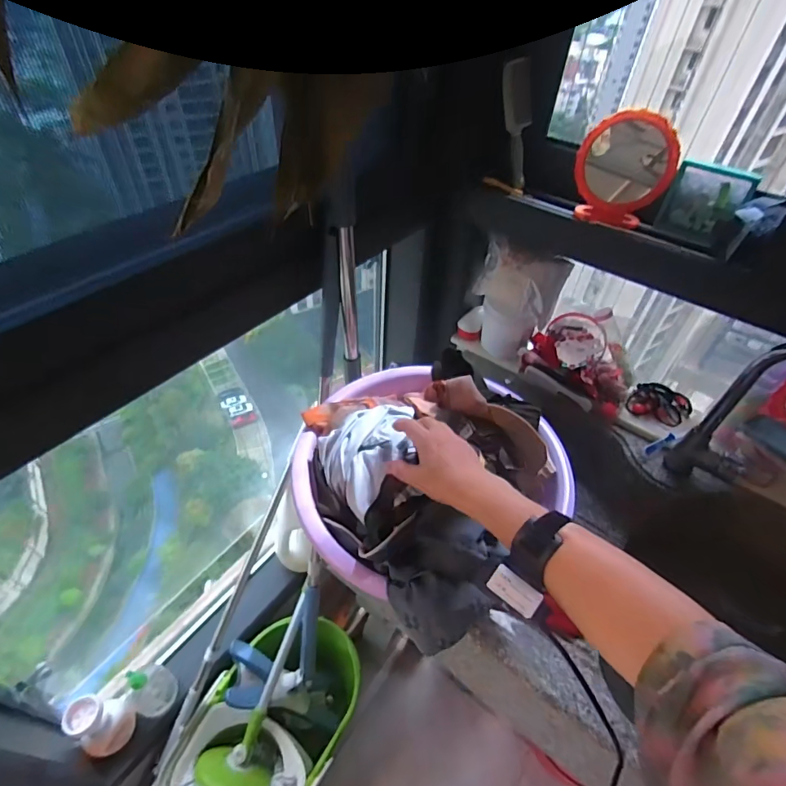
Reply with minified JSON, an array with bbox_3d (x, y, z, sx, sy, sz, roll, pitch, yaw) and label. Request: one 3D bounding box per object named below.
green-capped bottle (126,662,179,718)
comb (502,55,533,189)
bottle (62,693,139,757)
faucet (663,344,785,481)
[{"bbox_3d":[-0.511,0.611,0.952,0.081,0.135,0.085,2,47,-2],"label":"green-capped bottle"},{"bbox_3d":[0.225,-0.479,0.818,0.049,0.196,0.015,3,31,21],"label":"comb"},{"bbox_3d":[-0.568,0.640,0.881,0.080,0.141,0.094,12,47,8],"label":"bottle"},{"bbox_3d":[0.586,0.071,0.696,0.074,0.319,0.200,-16,50,-18],"label":"faucet"}]

